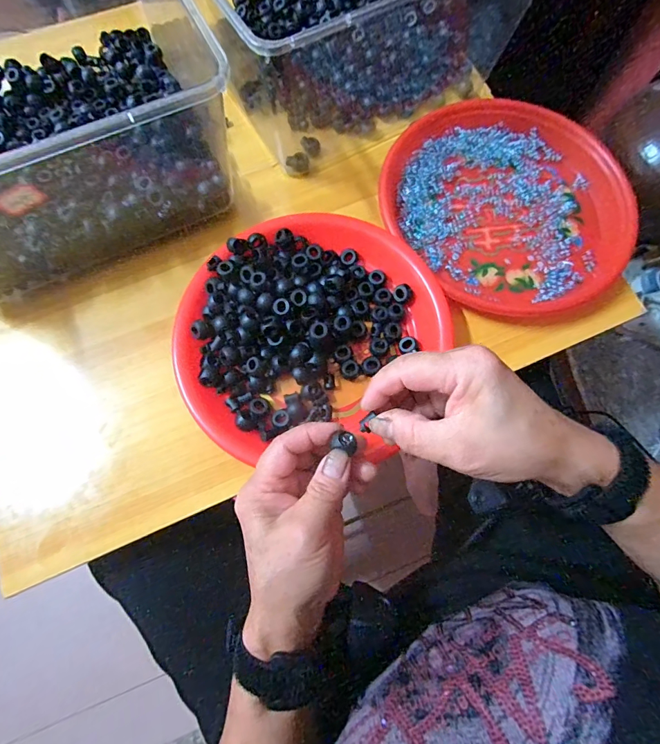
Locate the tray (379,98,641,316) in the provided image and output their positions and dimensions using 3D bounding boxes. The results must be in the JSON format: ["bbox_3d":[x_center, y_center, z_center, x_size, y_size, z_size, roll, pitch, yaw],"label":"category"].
[{"bbox_3d":[0.170,-0.166,0.392,0.221,0.030,0.236,0,73,-1],"label":"tray"}]

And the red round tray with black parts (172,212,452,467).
[{"bbox_3d":[-0.020,-0.034,0.344,0.206,0.035,0.223,0,73,-1],"label":"red round tray with black parts"}]

